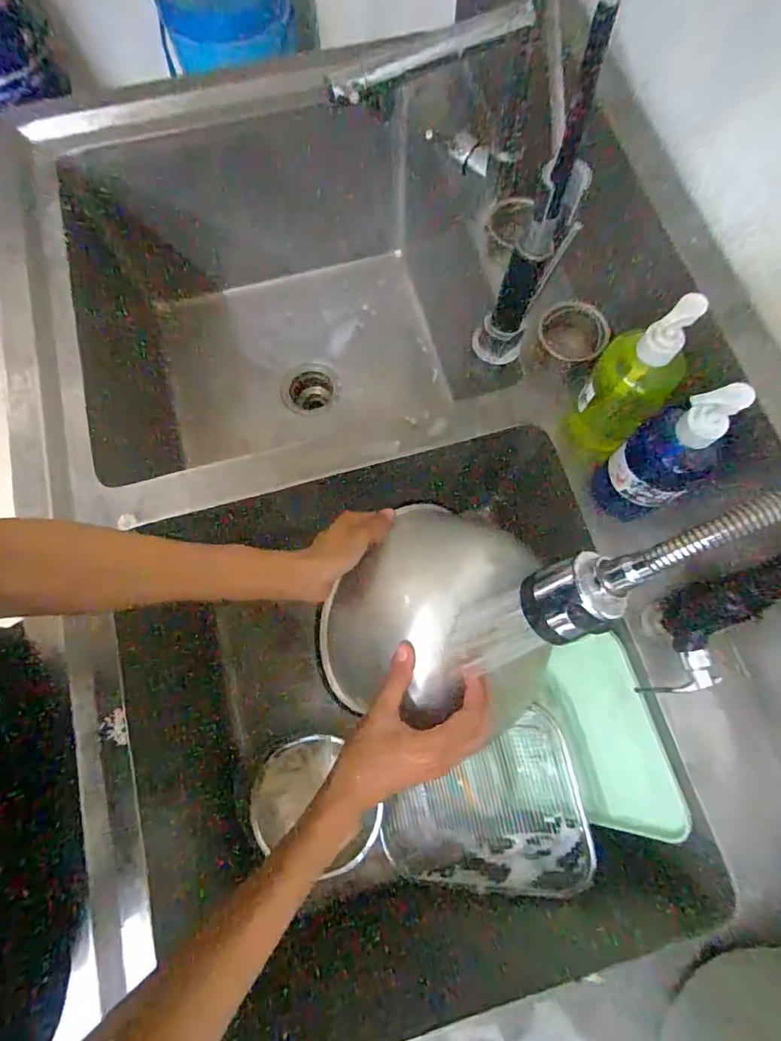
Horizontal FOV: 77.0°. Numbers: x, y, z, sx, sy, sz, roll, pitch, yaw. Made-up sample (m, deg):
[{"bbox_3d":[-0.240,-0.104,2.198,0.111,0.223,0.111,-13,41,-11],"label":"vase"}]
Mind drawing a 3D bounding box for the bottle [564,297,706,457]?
[{"bbox_3d":[0.216,-0.121,0.459,0.059,0.197,0.072,-40,78,-10],"label":"bottle"}]

